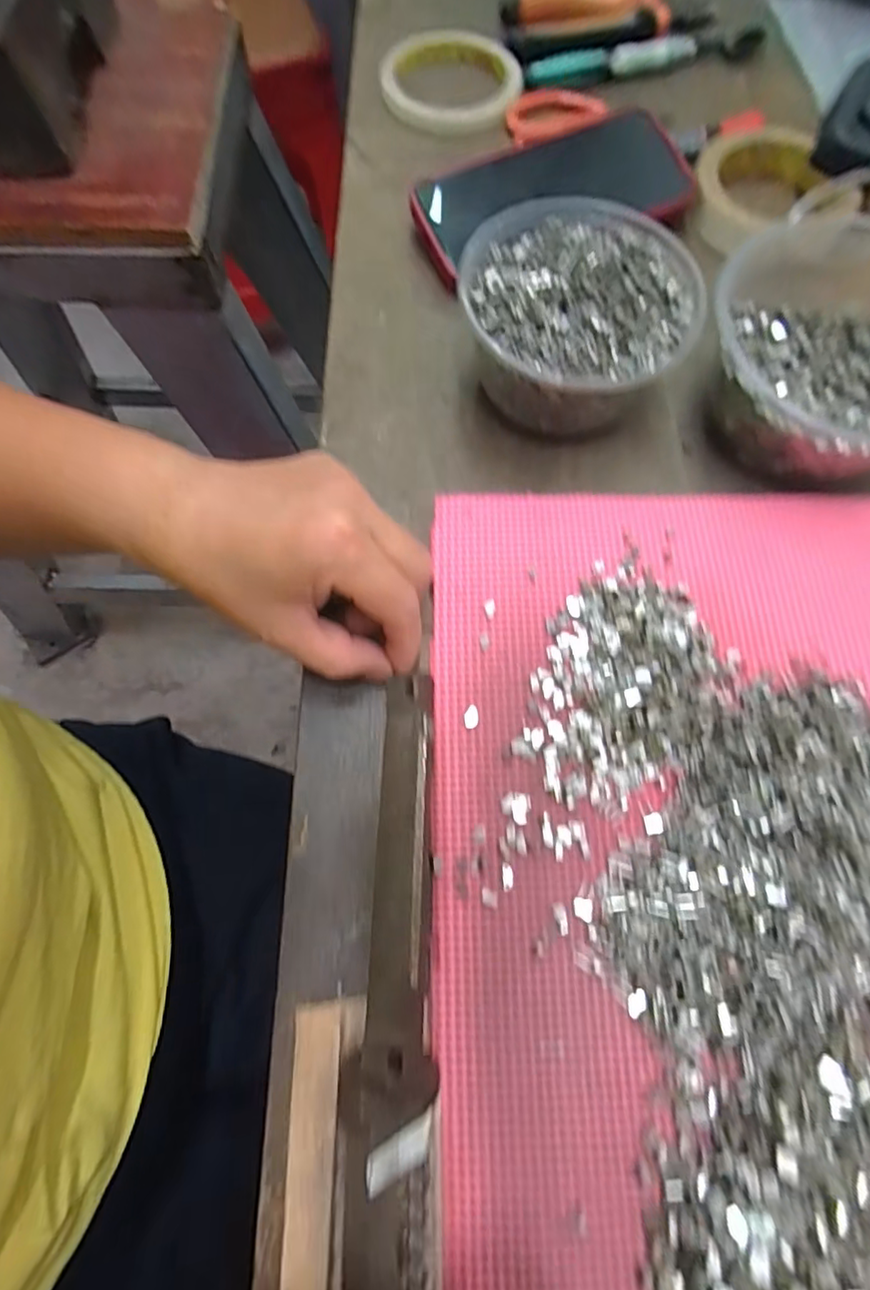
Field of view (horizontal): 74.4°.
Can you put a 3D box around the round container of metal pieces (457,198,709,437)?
[{"bbox_3d":[0.069,-0.163,0.290,0.109,0.054,0.111,0,71,-1],"label":"round container of metal pieces"}]

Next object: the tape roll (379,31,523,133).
[{"bbox_3d":[0.011,-0.409,0.414,0.093,0.018,0.098,0,71,-1],"label":"tape roll"}]

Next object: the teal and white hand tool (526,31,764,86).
[{"bbox_3d":[0.153,-0.429,0.418,0.181,0.012,0.019,-13,71,-6],"label":"teal and white hand tool"}]

